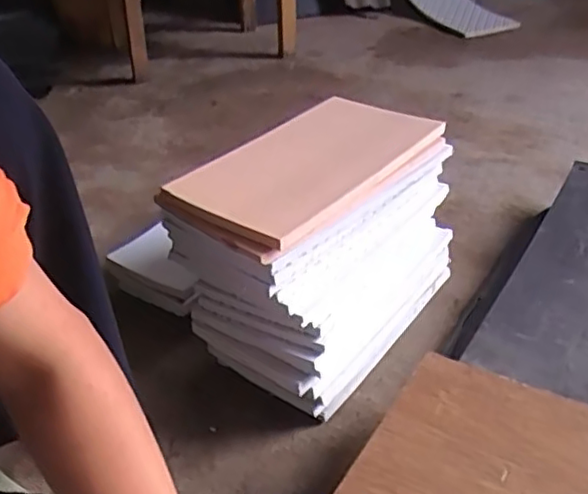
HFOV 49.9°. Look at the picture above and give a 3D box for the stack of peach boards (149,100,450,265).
[{"bbox_3d":[0.015,-0.086,0.652,0.155,0.030,0.281,25,43,34],"label":"stack of peach boards"}]

